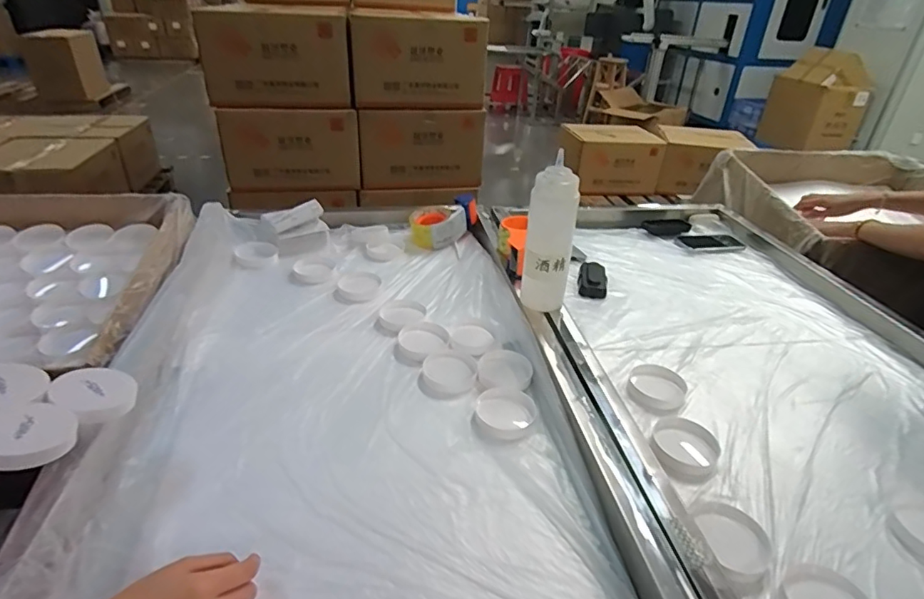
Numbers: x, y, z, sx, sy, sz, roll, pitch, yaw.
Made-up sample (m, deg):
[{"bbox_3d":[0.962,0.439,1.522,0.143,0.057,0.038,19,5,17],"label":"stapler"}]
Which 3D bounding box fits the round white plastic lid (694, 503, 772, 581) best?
[{"bbox_3d":[0.275,0.245,0.518,0.064,0.013,0.075,-1,32,-9],"label":"round white plastic lid"}]

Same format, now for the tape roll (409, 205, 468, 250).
[{"bbox_3d":[-0.051,-0.162,1.105,0.120,0.062,0.120,3,32,-2],"label":"tape roll"}]

